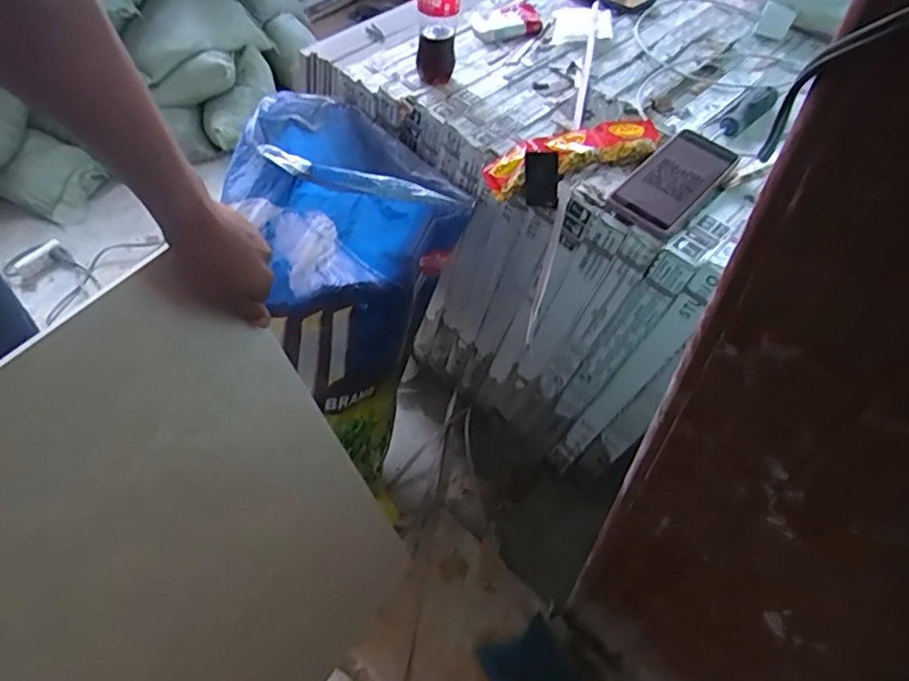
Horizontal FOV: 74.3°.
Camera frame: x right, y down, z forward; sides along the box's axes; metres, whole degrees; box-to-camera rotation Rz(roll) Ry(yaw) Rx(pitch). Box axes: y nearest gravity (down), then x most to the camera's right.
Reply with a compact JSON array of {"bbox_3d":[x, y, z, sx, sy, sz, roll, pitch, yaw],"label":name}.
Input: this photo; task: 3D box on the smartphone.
[{"bbox_3d":[0.244,-0.178,0.663,0.078,0.010,0.158,40,70,20],"label":"smartphone"}]

